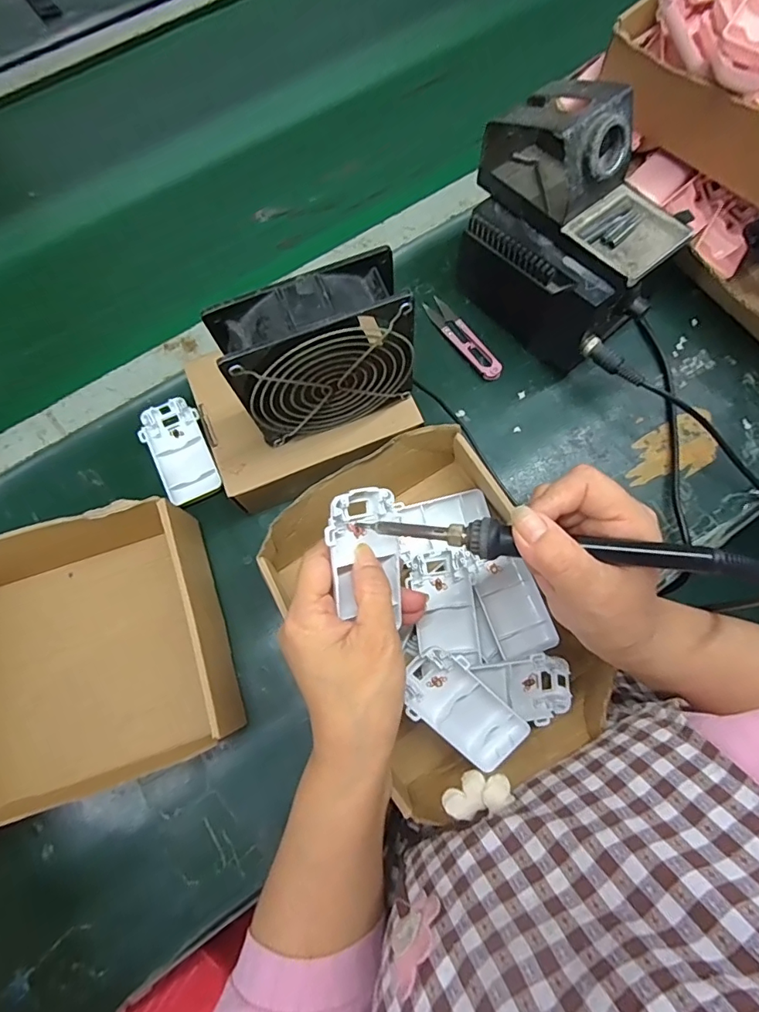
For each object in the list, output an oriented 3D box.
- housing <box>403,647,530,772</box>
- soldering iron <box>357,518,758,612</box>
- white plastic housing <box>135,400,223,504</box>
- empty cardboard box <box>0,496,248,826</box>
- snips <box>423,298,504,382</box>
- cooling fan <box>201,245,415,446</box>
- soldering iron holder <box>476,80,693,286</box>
[{"bbox_3d":[0.057,0.139,0.335,0.048,0.014,0.089,-45,93,-7],"label":"housing"},{"bbox_3d":[0.092,0.027,0.263,0.207,0.020,0.027,6,73,18],"label":"soldering iron"},{"bbox_3d":[-0.175,-0.050,0.436,0.049,0.013,0.094,-28,75,-8],"label":"white plastic housing"},{"bbox_3d":[-0.226,0.108,0.359,0.208,0.077,0.176,-19,74,-5],"label":"empty cardboard box"},{"bbox_3d":[0.080,-0.162,0.470,0.024,0.011,0.103,-34,76,-9],"label":"snips"},{"bbox_3d":[-0.038,-0.099,0.337,0.119,0.113,0.046,-18,74,-5],"label":"cooling fan"},{"bbox_3d":[0.158,-0.249,0.372,0.070,0.077,0.162,-40,77,-11],"label":"soldering iron holder"}]

